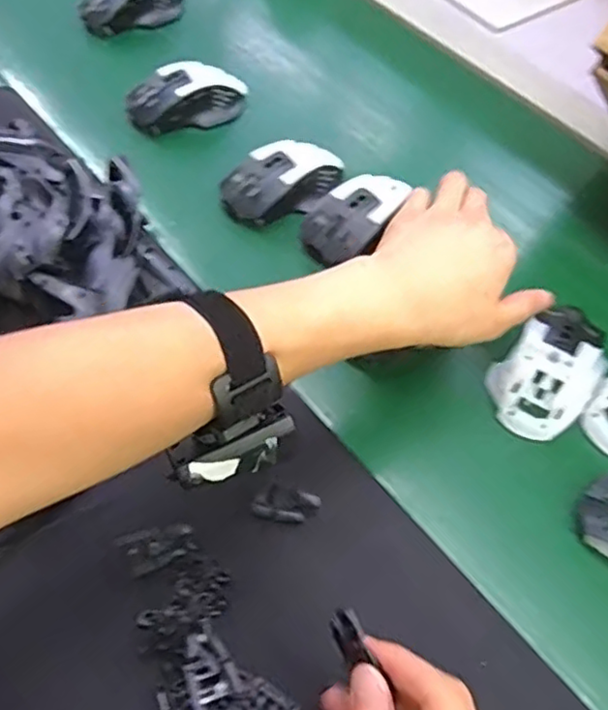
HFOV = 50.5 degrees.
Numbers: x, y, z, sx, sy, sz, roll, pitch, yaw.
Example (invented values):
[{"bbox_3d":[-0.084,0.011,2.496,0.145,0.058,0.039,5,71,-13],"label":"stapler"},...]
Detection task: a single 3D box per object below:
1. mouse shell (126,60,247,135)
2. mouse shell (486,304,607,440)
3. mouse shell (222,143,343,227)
[{"bbox_3d":[-0.114,-0.251,0.624,0.118,0.041,0.061,-16,58,-11],"label":"mouse shell"},{"bbox_3d":[0.177,0.007,0.461,0.067,0.033,0.110,36,63,20],"label":"mouse shell"},{"bbox_3d":[-0.015,-0.150,0.559,0.103,0.035,0.068,-32,63,-20],"label":"mouse shell"}]

